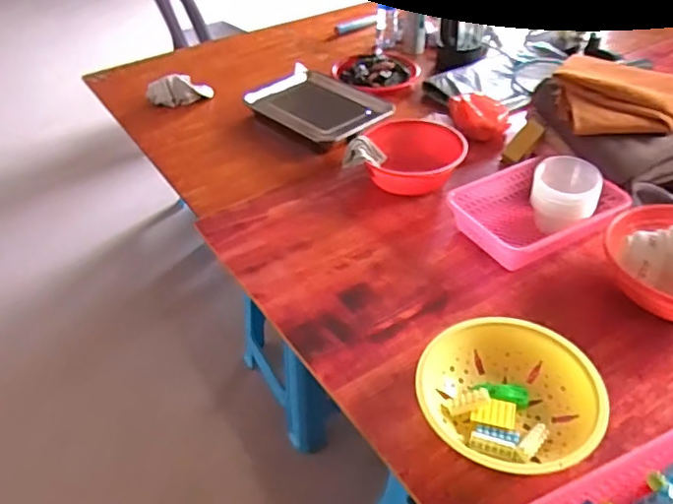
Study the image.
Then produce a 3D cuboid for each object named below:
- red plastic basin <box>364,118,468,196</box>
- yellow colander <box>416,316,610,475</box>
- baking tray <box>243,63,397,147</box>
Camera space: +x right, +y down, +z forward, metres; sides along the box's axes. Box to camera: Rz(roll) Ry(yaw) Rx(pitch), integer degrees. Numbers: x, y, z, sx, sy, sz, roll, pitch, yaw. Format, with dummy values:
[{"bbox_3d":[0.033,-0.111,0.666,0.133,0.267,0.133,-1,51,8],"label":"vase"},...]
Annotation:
[{"bbox_3d":[0.177,-0.214,1.312,0.208,0.073,0.217,-3,41,2],"label":"red plastic basin"},{"bbox_3d":[0.246,0.202,0.841,0.244,0.068,0.213,13,44,19],"label":"yellow colander"},{"bbox_3d":[-0.047,-0.386,1.556,0.251,0.044,0.401,-33,48,-29],"label":"baking tray"}]

